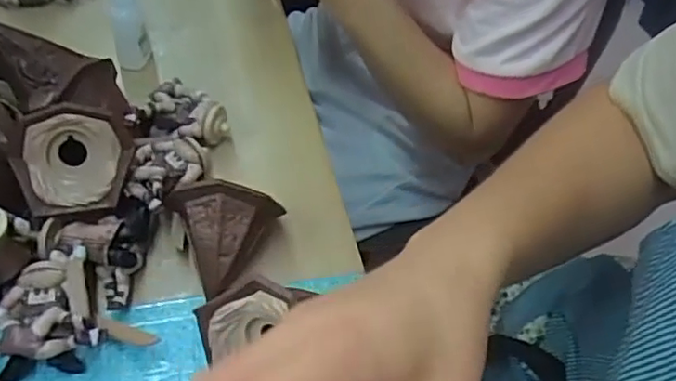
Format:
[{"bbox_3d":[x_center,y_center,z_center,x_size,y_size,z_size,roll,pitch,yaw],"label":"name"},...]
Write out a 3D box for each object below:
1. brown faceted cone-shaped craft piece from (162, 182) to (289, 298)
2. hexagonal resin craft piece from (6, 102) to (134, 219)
[{"bbox_3d":[-0.060,0.019,0.351,0.054,0.049,0.051,-21,54,-21],"label":"brown faceted cone-shaped craft piece"},{"bbox_3d":[-0.152,-0.019,0.356,0.064,0.059,0.025,-6,8,-10],"label":"hexagonal resin craft piece"}]

